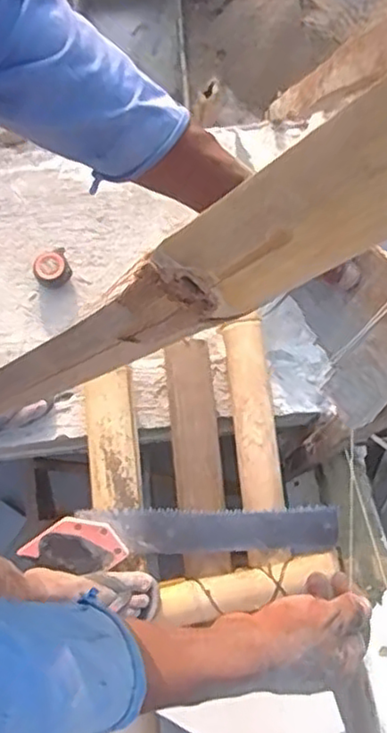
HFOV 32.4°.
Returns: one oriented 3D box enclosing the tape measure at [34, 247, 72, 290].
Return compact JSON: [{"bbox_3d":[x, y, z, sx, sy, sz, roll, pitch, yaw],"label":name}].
[{"bbox_3d":[-0.278,-0.192,1.306,0.068,0.036,0.068,0,76,1],"label":"tape measure"}]

